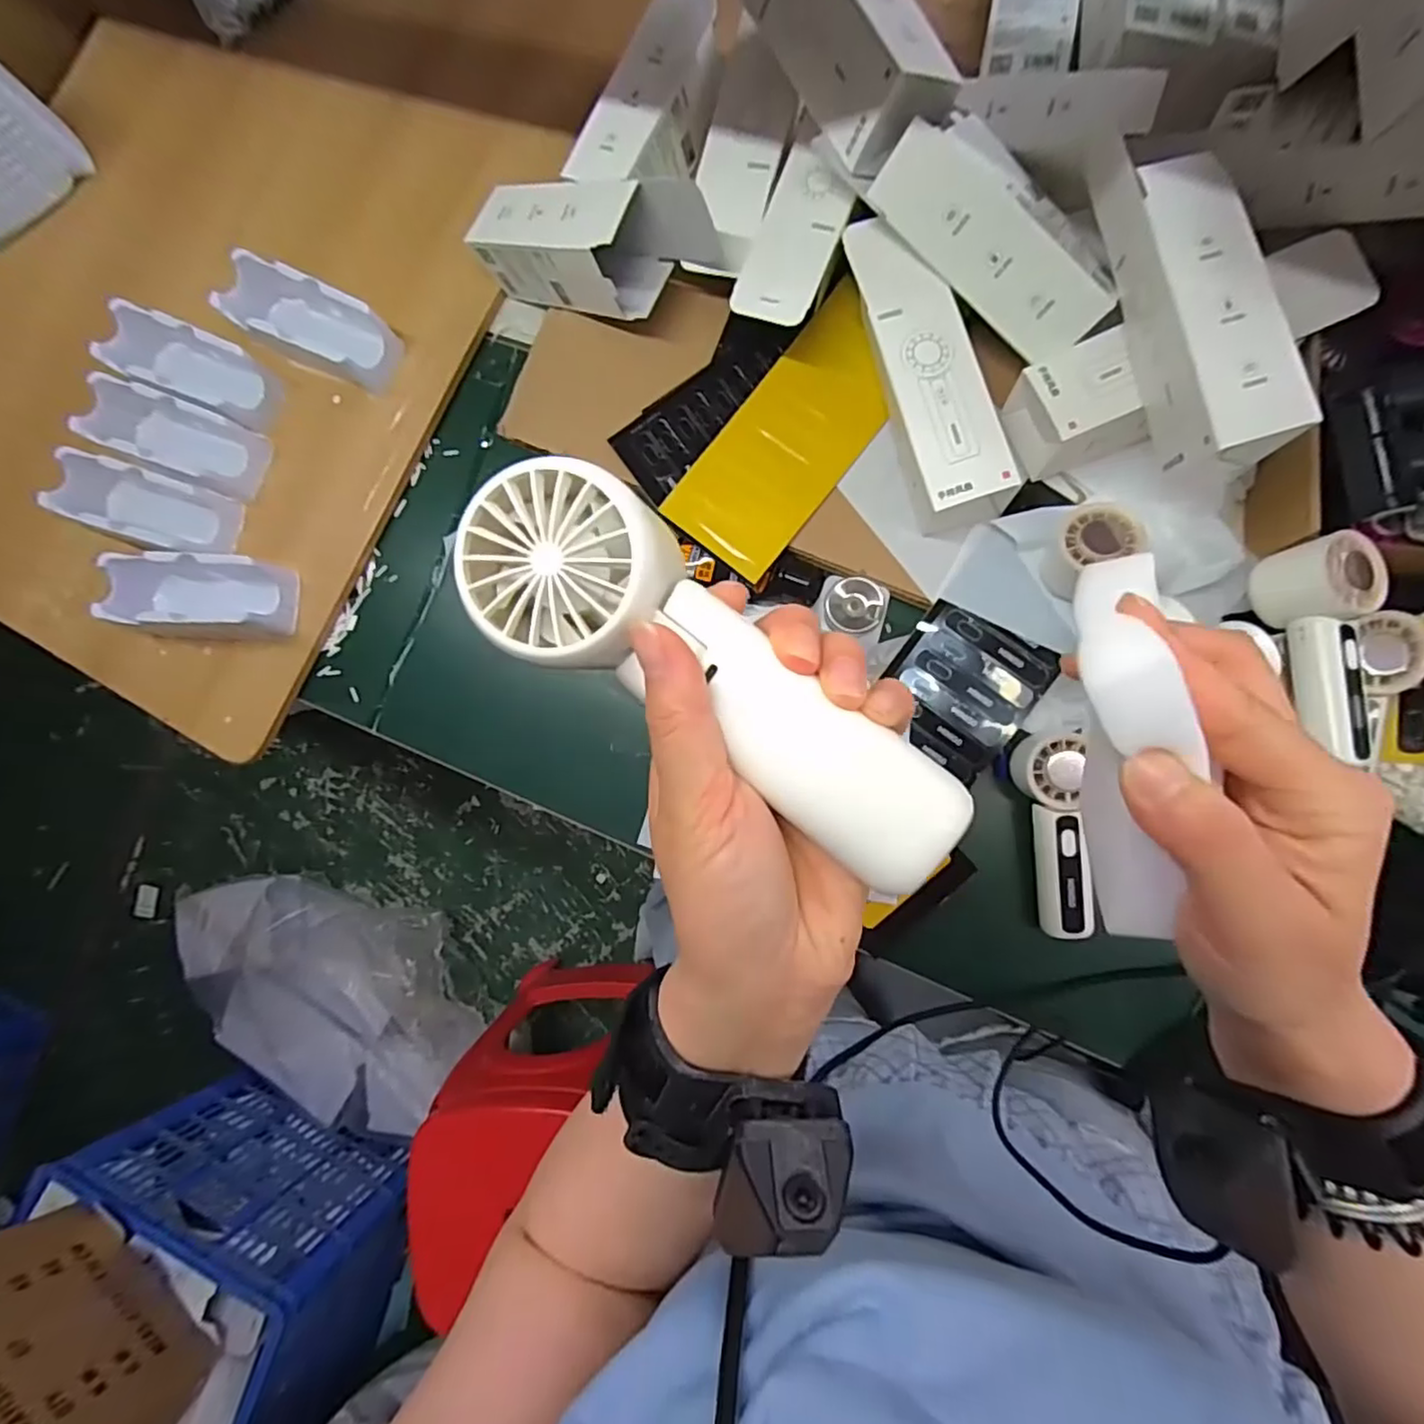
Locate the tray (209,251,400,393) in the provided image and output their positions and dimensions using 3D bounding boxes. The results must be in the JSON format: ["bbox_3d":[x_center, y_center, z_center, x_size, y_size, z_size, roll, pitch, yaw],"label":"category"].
[{"bbox_3d":[-0.385,-0.371,0.627,0.161,0.056,0.070,30,90,9],"label":"tray"}]

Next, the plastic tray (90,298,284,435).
[{"bbox_3d":[-0.505,-0.335,0.634,0.164,0.048,0.067,24,89,9],"label":"plastic tray"}]

